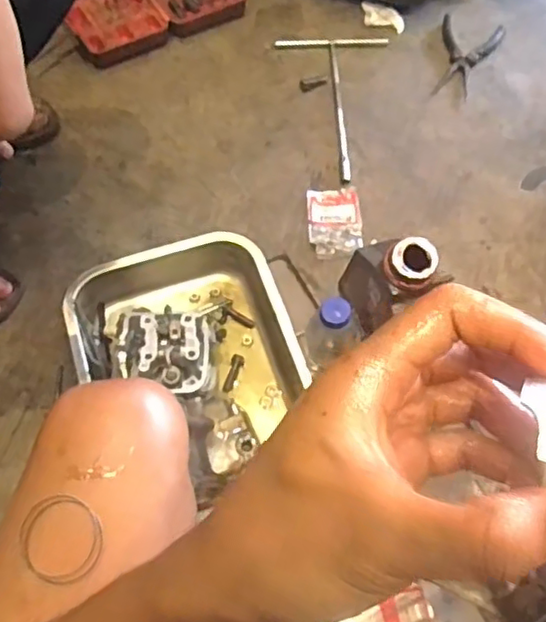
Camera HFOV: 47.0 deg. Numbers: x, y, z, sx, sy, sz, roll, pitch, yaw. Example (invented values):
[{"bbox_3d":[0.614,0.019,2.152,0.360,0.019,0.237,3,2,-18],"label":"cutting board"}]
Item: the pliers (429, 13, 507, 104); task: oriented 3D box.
[{"bbox_3d":[0.332,-0.433,1.070,0.102,0.008,0.186,16,63,6],"label":"pliers"}]

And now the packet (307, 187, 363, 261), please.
[{"bbox_3d":[0.091,-0.129,0.914,0.077,0.016,0.128,1,63,0],"label":"packet"}]

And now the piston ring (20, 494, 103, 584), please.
[{"bbox_3d":[-0.134,0.144,0.397,0.053,0.005,0.053,-1,78,6],"label":"piston ring"}]

